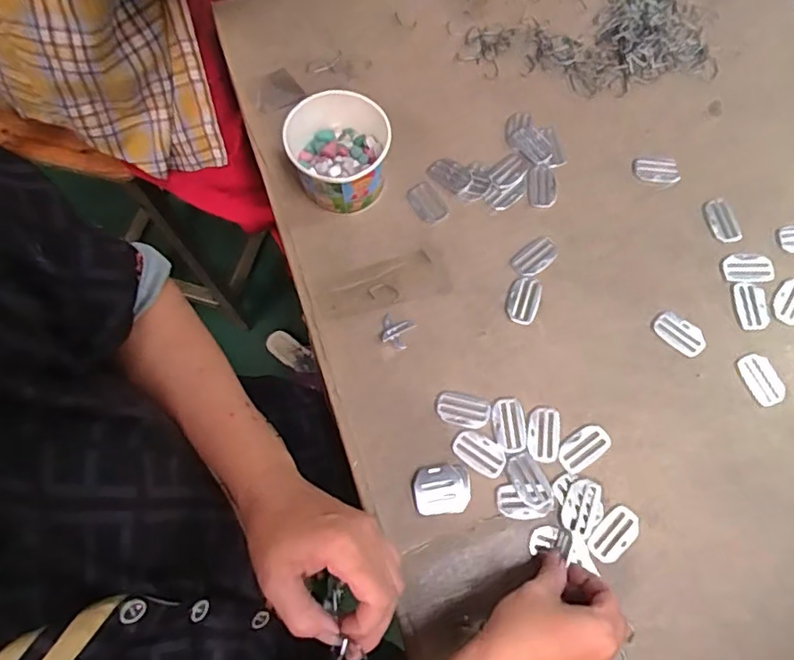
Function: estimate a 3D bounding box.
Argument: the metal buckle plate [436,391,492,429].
[{"bbox_3d":[0.057,0.068,0.490,0.045,0.004,0.030,12,72,4],"label":"metal buckle plate"}]

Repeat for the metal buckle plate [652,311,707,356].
[{"bbox_3d":[0.252,0.004,0.506,0.047,0.004,0.029,35,75,11],"label":"metal buckle plate"}]

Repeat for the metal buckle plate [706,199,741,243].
[{"bbox_3d":[0.311,-0.105,0.542,0.028,0.004,0.045,-9,71,-3],"label":"metal buckle plate"}]

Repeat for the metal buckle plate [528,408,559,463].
[{"bbox_3d":[0.124,0.088,0.481,0.026,0.004,0.045,6,71,2],"label":"metal buckle plate"}]

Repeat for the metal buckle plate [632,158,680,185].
[{"bbox_3d":[0.255,-0.156,0.558,0.043,0.004,0.028,4,71,2],"label":"metal buckle plate"}]

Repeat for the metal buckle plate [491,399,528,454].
[{"bbox_3d":[0.096,0.081,0.483,0.027,0.004,0.045,-4,71,-1],"label":"metal buckle plate"}]

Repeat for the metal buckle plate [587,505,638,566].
[{"bbox_3d":[0.174,0.163,0.453,0.047,0.004,0.027,-41,76,-12],"label":"metal buckle plate"}]

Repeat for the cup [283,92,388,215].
[{"bbox_3d":[-0.050,-0.158,0.526,0.090,0.073,0.089,0,71,0],"label":"cup"}]

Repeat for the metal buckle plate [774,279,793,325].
[{"bbox_3d":[0.360,-0.027,0.516,0.030,0.004,0.050,30,74,10],"label":"metal buckle plate"}]

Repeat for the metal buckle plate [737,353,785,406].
[{"bbox_3d":[0.316,0.043,0.492,0.028,0.004,0.044,-19,72,-6],"label":"metal buckle plate"}]

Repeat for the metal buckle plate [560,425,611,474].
[{"bbox_3d":[0.157,0.099,0.475,0.046,0.004,0.026,-33,74,-10],"label":"metal buckle plate"}]

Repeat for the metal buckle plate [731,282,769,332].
[{"bbox_3d":[0.320,-0.022,0.513,0.027,0.004,0.044,0,71,0],"label":"metal buckle plate"}]

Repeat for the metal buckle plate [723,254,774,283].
[{"bbox_3d":[0.325,-0.058,0.525,0.047,0.004,0.028,-3,71,-1],"label":"metal buckle plate"}]

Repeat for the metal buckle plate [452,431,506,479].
[{"bbox_3d":[0.069,0.102,0.475,0.045,0.004,0.029,31,74,10],"label":"metal buckle plate"}]

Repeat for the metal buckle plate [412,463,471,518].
[{"bbox_3d":[0.037,0.131,0.466,0.046,0.004,0.038,-6,71,-2],"label":"metal buckle plate"}]

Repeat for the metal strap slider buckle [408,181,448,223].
[{"bbox_3d":[0.029,-0.123,0.552,0.027,0.004,0.044,-29,73,-9],"label":"metal strap slider buckle"}]

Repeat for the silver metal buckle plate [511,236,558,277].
[{"bbox_3d":[0.130,-0.068,0.535,0.050,0.004,0.028,-37,75,-11],"label":"silver metal buckle plate"}]

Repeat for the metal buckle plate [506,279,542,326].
[{"bbox_3d":[0.116,-0.027,0.521,0.028,0.005,0.045,15,72,5],"label":"metal buckle plate"}]

